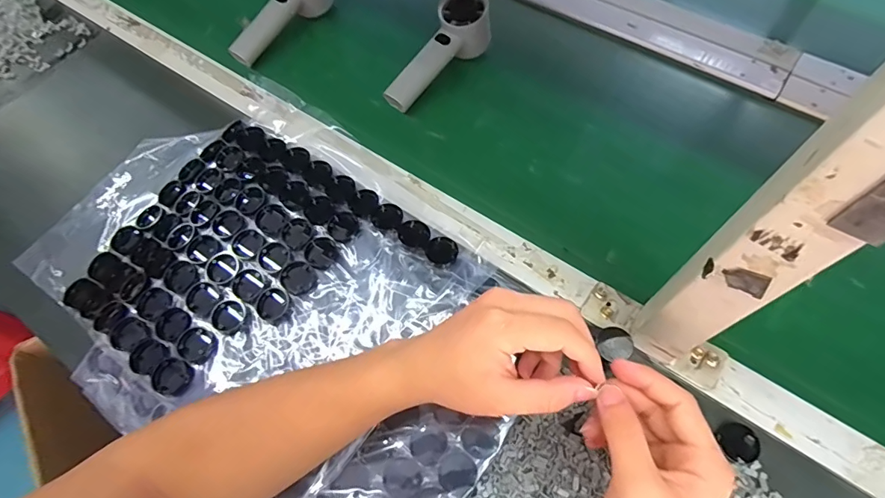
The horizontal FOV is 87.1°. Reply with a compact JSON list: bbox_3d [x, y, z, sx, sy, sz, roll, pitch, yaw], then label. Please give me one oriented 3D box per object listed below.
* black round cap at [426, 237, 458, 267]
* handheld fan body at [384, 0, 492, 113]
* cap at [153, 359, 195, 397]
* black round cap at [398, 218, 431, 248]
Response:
[{"bbox_3d":[0.000,0.002,0.434,0.029,0.009,0.025,34,70,18],"label":"black round cap"},{"bbox_3d":[-0.005,-0.228,0.555,0.054,0.051,0.160,40,90,20],"label":"handheld fan body"},{"bbox_3d":[-0.230,0.109,0.397,0.033,0.004,0.030,-1,64,3],"label":"cap"},{"bbox_3d":[-0.027,-0.015,0.441,0.030,0.012,0.024,33,70,18],"label":"black round cap"}]

